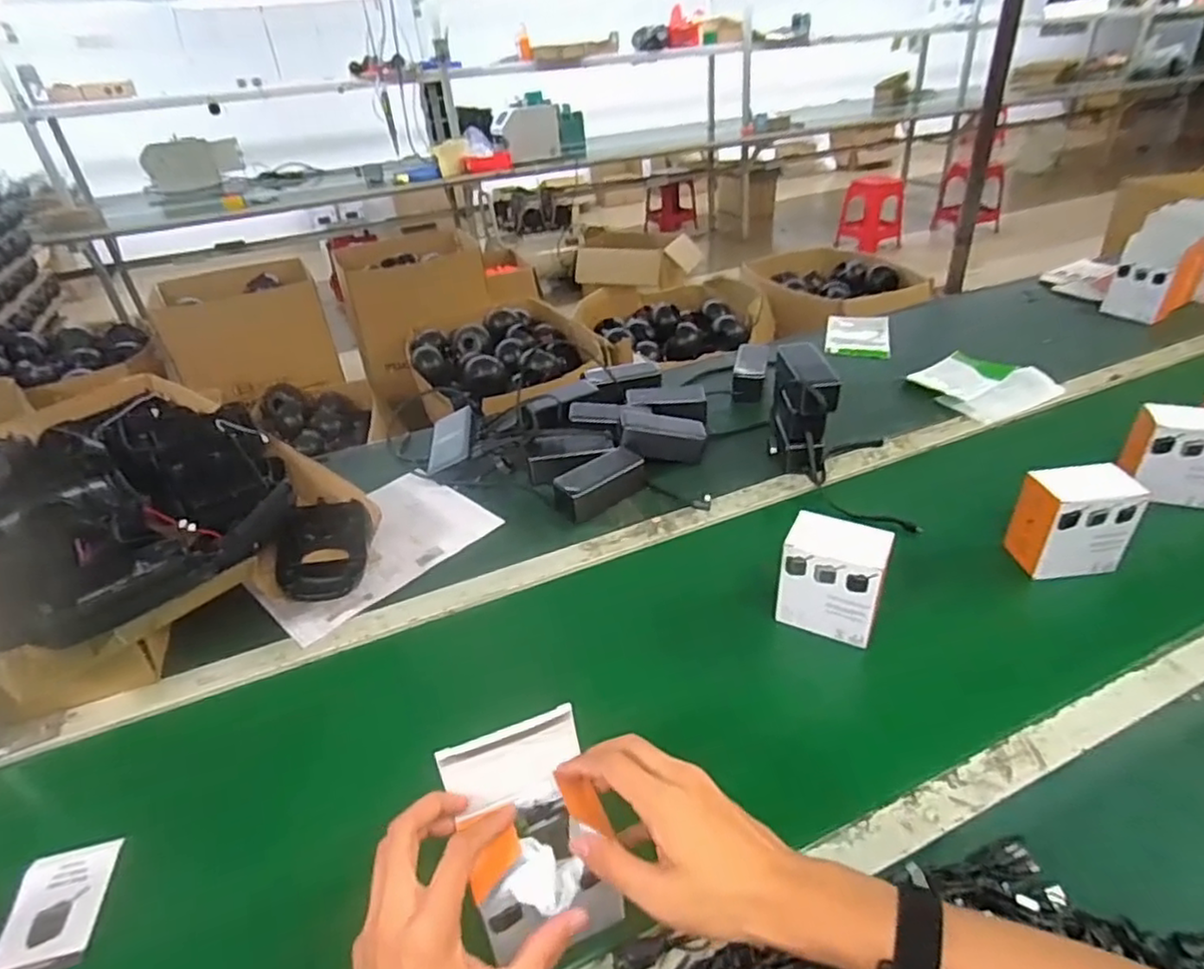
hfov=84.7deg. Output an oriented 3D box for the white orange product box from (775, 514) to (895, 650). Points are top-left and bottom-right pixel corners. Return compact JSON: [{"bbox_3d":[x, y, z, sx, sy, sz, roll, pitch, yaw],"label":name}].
[{"bbox_3d":[0.250,0.100,0.711,0.106,0.107,0.064,13,38,27],"label":"white orange product box"}]

